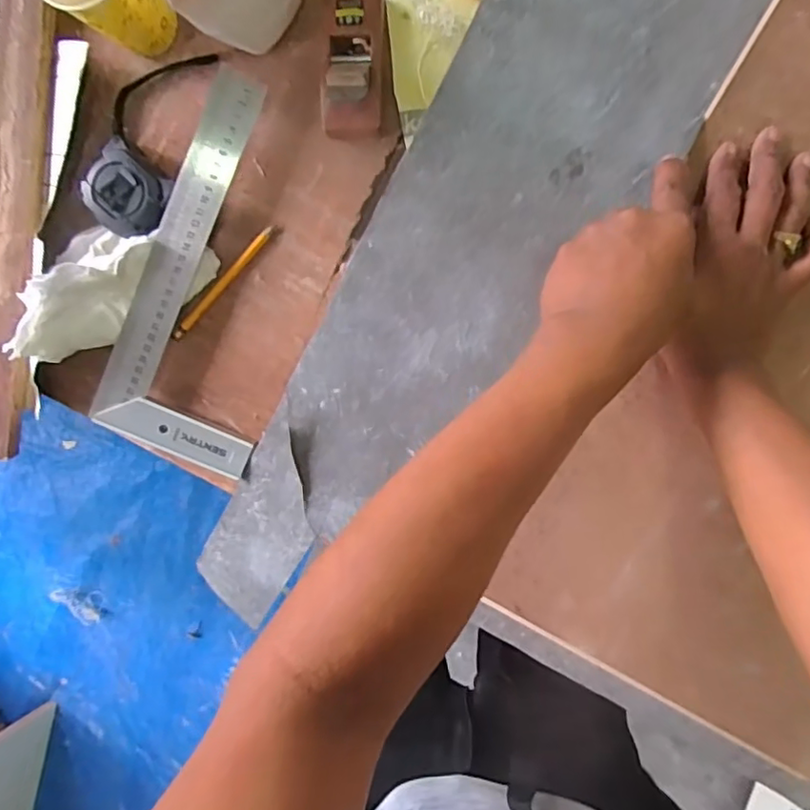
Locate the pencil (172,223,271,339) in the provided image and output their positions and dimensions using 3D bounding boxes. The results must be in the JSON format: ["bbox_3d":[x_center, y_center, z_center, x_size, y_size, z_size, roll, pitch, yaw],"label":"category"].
[{"bbox_3d":[-0.155,-0.103,0.492,0.011,0.010,0.123,44,99,0],"label":"pencil"}]

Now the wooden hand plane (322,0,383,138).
[{"bbox_3d":[-0.039,-0.262,0.434,0.043,0.039,0.108,2,96,6],"label":"wooden hand plane"}]

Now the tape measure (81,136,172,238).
[{"bbox_3d":[-0.220,-0.167,0.466,0.070,0.035,0.062,37,100,-1],"label":"tape measure"}]

